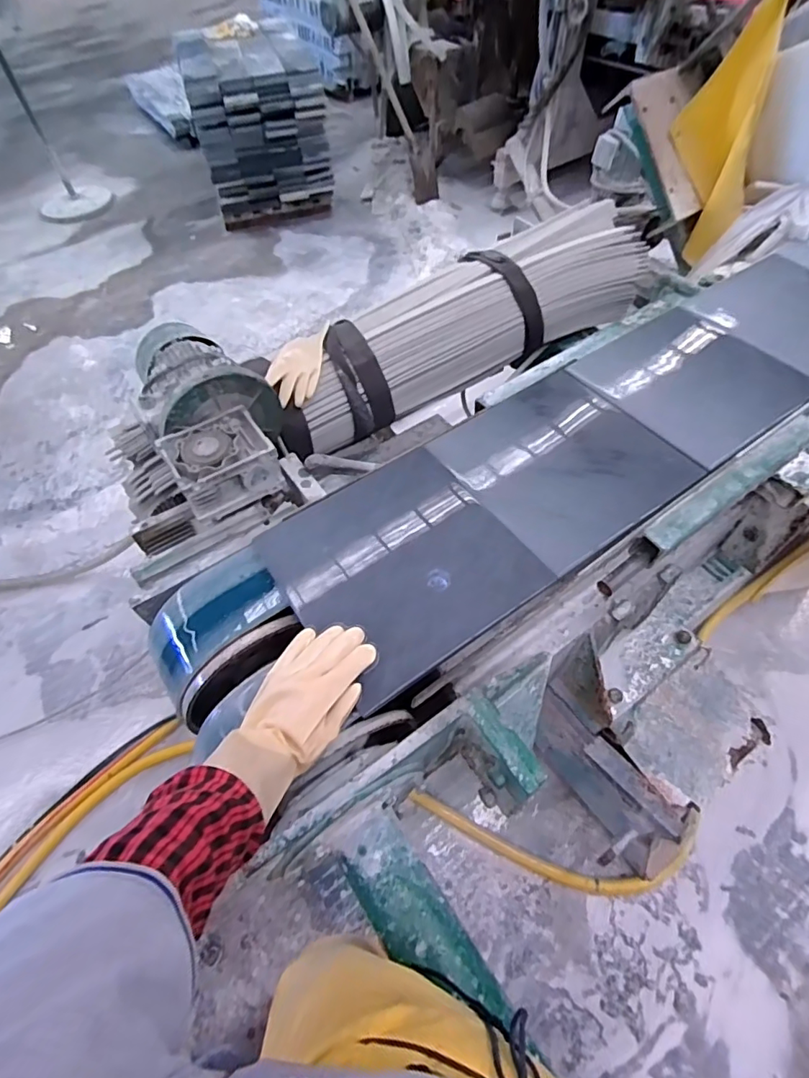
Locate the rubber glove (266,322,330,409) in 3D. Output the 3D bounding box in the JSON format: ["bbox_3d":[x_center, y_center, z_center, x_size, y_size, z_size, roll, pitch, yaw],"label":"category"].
[{"bbox_3d":[-0.224,-0.370,1.092,0.103,0.035,0.212,6,56,7],"label":"rubber glove"}]

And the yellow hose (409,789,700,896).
[{"bbox_3d":[0.348,0.707,1.197,0.664,0.049,0.182,1,60,6],"label":"yellow hose"}]

